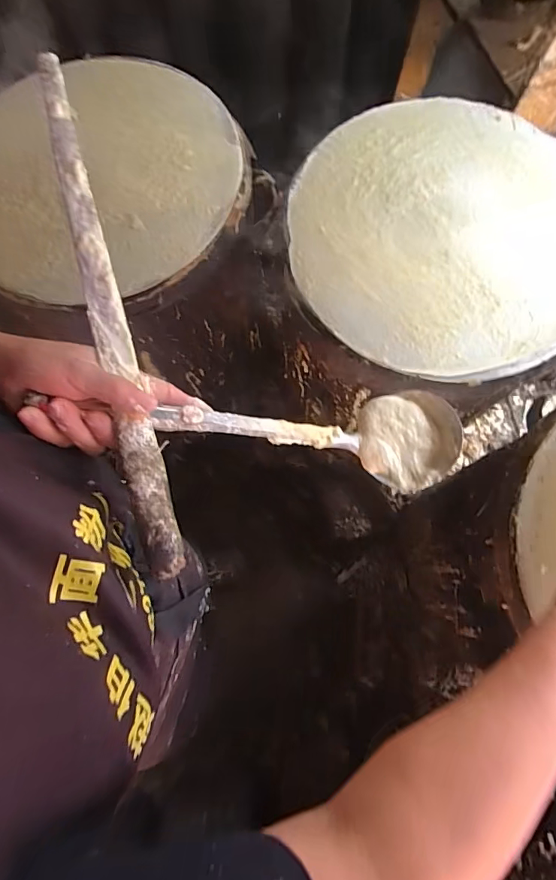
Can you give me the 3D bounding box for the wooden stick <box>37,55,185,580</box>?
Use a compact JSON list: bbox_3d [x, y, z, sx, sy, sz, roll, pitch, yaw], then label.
[{"bbox_3d":[-0.133,-0.104,0.351,0.024,0.014,0.412,-16,82,-2],"label":"wooden stick"}]

